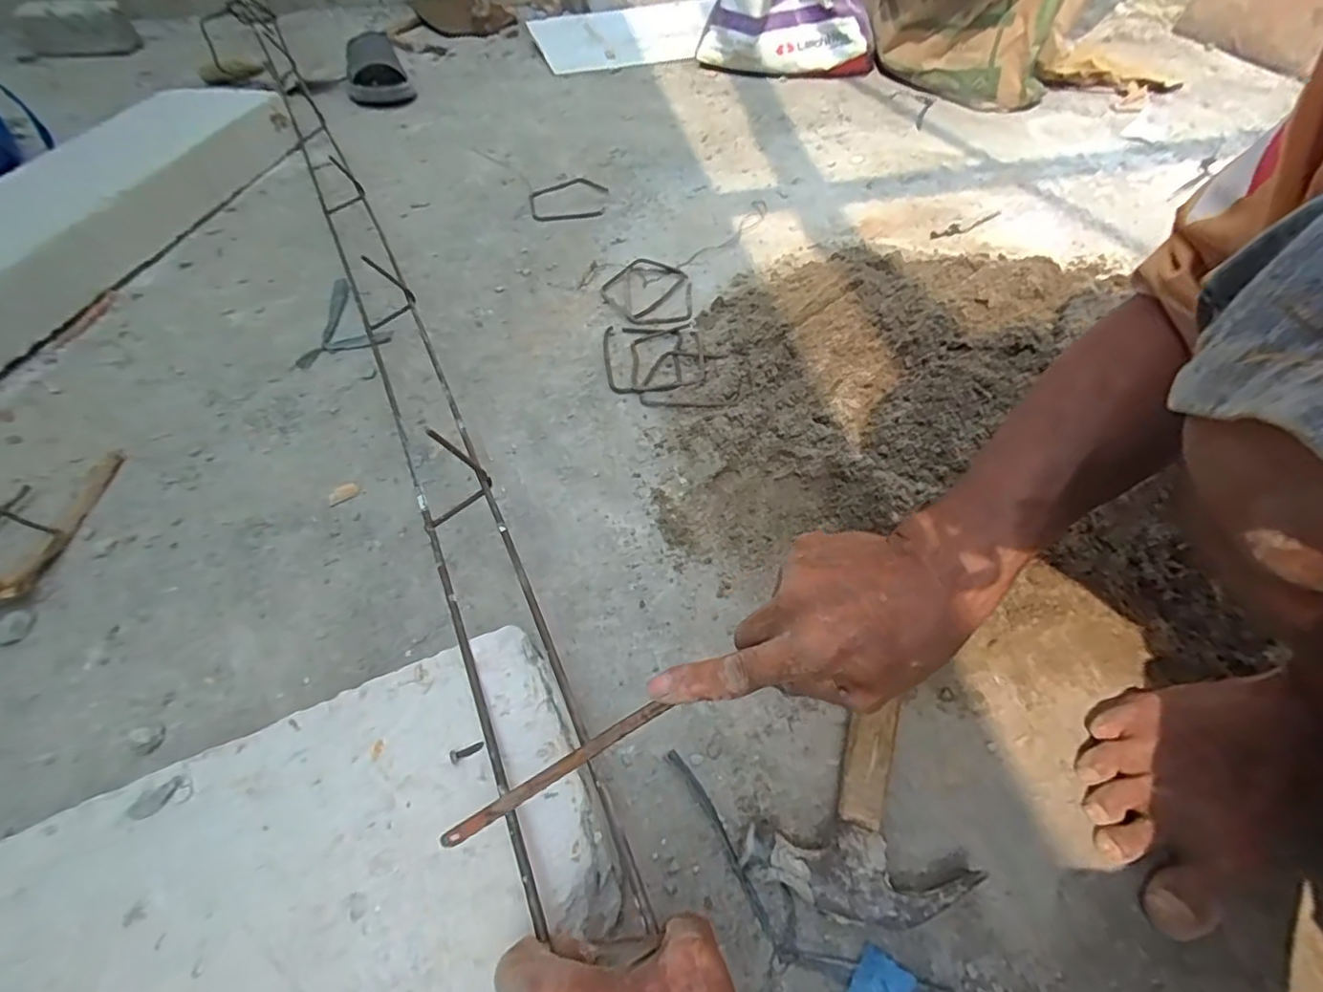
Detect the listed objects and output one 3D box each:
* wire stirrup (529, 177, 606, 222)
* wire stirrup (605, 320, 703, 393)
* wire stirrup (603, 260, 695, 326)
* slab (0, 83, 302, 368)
[{"bbox_3d":[-0.131,-0.421,0.845,0.110,0.005,0.112,-8,52,-5],"label":"wire stirrup"},{"bbox_3d":[-0.010,-0.148,0.631,0.105,0.010,0.109,-1,52,0],"label":"wire stirrup"},{"bbox_3d":[-0.018,-0.240,0.703,0.105,0.007,0.115,0,52,1],"label":"wire stirrup"},{"bbox_3d":[-0.725,-0.368,0.769,0.212,0.083,0.568,11,53,9],"label":"slab"}]

